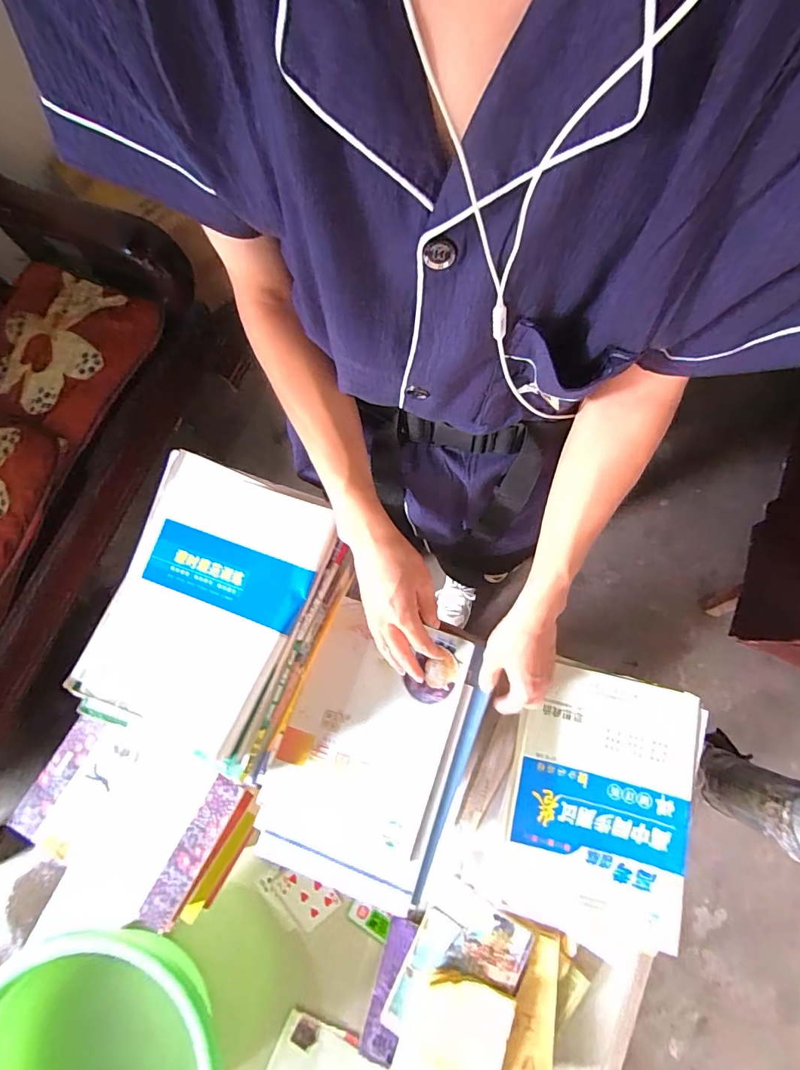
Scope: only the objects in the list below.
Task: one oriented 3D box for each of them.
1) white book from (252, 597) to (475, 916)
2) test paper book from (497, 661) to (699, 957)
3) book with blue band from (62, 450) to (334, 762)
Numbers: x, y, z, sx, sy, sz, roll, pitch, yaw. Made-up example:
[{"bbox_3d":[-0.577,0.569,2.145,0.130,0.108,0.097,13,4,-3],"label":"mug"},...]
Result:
[{"bbox_3d":[-0.038,0.250,0.512,0.192,0.023,0.299,19,76,6],"label":"white book"},{"bbox_3d":[0.249,0.323,0.542,0.206,0.024,0.285,13,76,4],"label":"test paper book"},{"bbox_3d":[-0.219,0.070,0.489,0.207,0.034,0.292,21,77,6],"label":"book with blue band"}]

